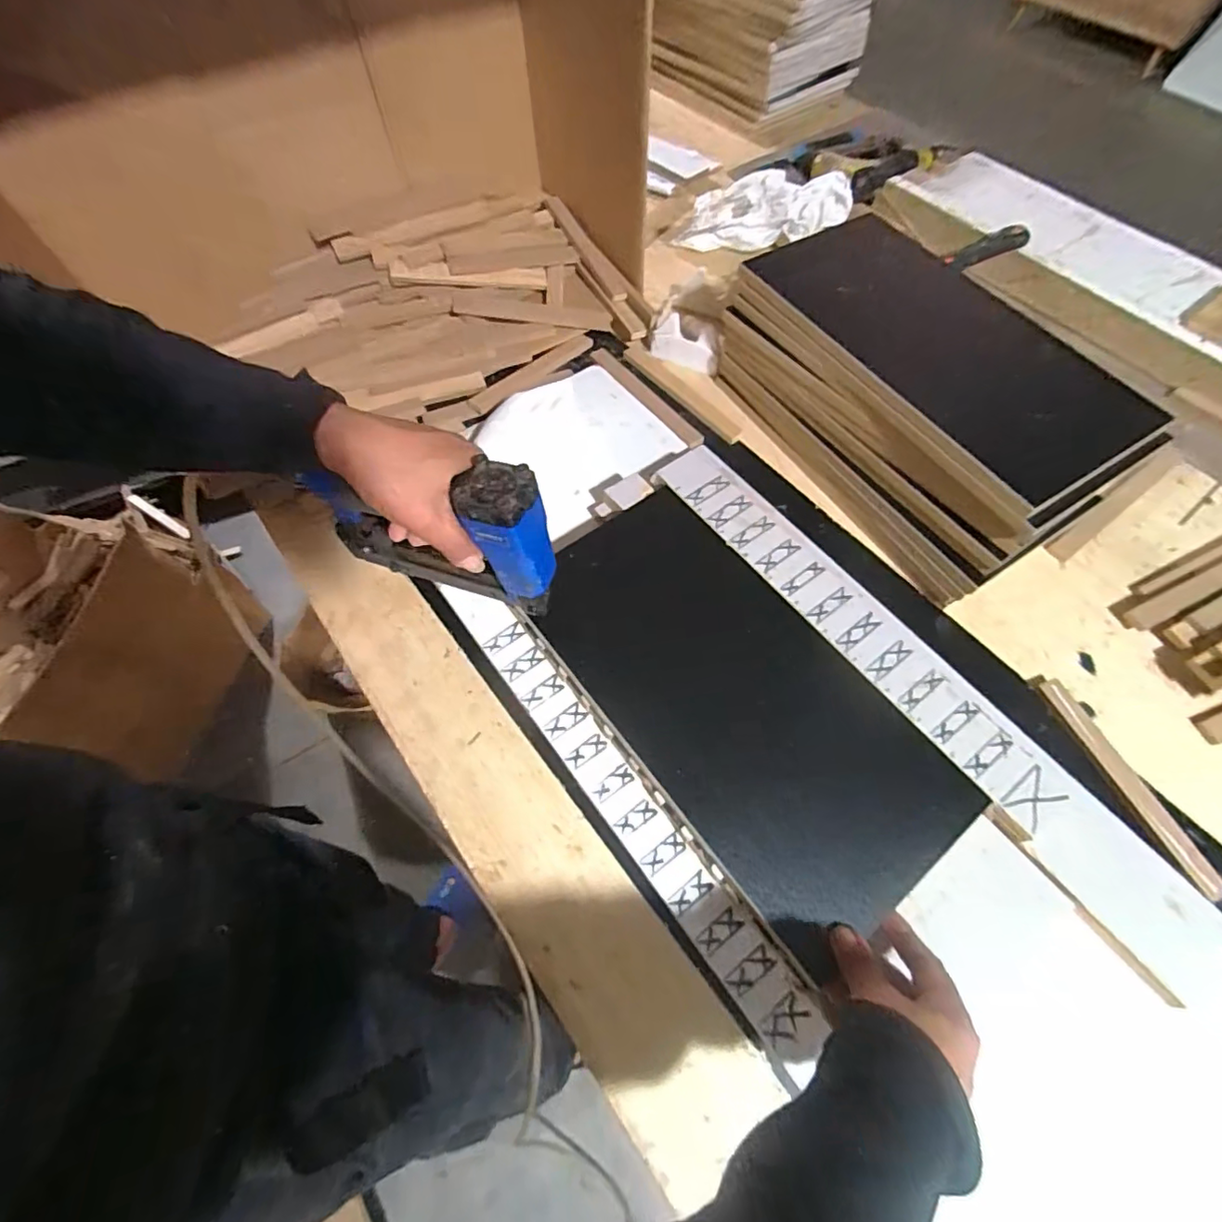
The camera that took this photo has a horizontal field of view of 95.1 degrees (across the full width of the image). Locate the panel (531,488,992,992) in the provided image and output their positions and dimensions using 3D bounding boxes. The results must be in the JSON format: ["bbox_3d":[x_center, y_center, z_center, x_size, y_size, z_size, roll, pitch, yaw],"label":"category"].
[{"bbox_3d":[0.093,0.063,0.443,0.174,0.024,0.351,-33,68,-18],"label":"panel"}]

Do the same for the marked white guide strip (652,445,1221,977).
[{"bbox_3d":[0.229,0.044,0.458,0.069,0.022,0.529,-33,68,-22],"label":"marked white guide strip"}]

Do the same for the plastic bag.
[{"bbox_3d":[0.212,-0.571,0.781,0.261,0.075,0.123,-34,68,-16],"label":"plastic bag"}]

